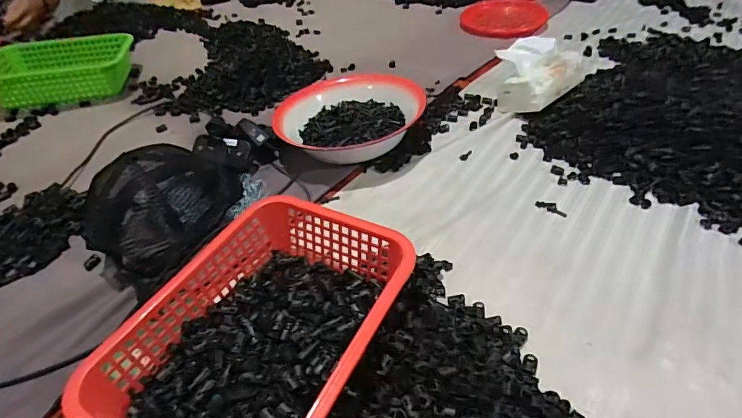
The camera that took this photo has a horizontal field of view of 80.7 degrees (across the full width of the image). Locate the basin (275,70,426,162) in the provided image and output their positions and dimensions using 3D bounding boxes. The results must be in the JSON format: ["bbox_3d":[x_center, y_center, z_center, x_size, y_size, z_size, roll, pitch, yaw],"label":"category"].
[{"bbox_3d":[-0.042,-0.179,0.790,0.247,0.082,0.221,-10,43,-5],"label":"basin"}]

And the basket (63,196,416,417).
[{"bbox_3d":[-0.105,0.129,0.445,0.218,0.083,0.295,18,47,23],"label":"basket"}]

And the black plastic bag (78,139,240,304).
[{"bbox_3d":[-0.271,-0.014,0.591,0.118,0.106,0.228,13,46,19],"label":"black plastic bag"}]

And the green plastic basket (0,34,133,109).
[{"bbox_3d":[-0.717,-0.319,1.020,0.332,0.084,0.215,-10,43,-6],"label":"green plastic basket"}]

